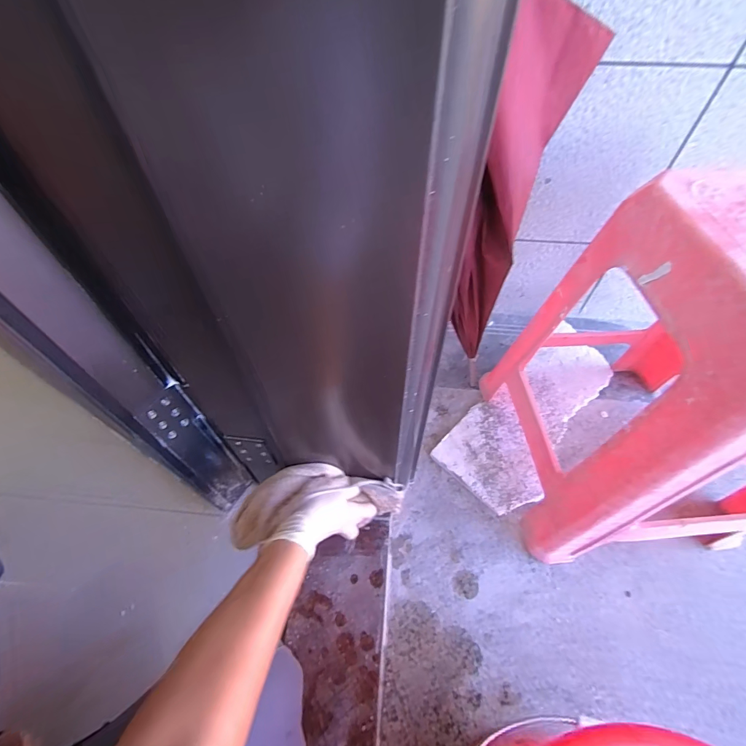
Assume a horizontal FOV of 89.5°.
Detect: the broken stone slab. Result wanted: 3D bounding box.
[{"bbox_3d":[0.335,0.080,0.789,0.185,0.028,0.449,38,64,24],"label":"broken stone slab"}]

